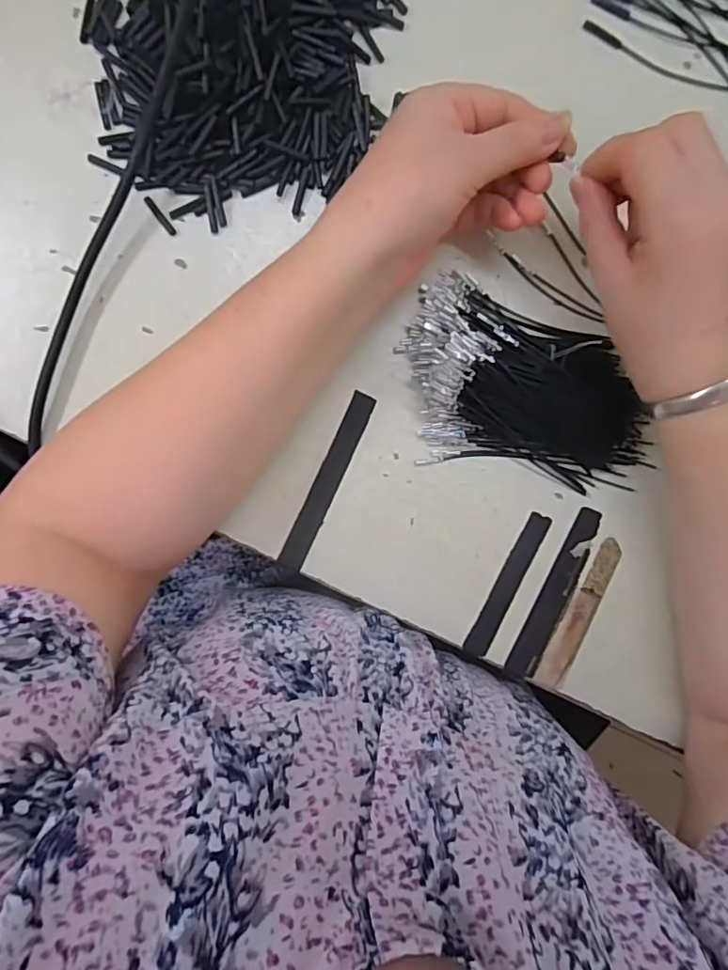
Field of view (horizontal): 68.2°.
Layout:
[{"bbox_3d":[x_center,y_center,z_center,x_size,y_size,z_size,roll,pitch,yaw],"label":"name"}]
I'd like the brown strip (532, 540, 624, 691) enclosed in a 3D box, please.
[{"bbox_3d":[0.137,0.082,0.343,0.018,0.004,0.100,26,92,-4],"label":"brown strip"}]

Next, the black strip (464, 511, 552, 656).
[{"bbox_3d":[0.091,0.064,0.340,0.015,0.004,0.096,26,92,-5],"label":"black strip"}]

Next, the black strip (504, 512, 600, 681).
[{"bbox_3d":[0.123,0.069,0.341,0.019,0.004,0.113,25,92,-4],"label":"black strip"}]

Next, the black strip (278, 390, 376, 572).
[{"bbox_3d":[-0.022,-0.002,0.333,0.016,0.004,0.115,24,92,-4],"label":"black strip"}]

